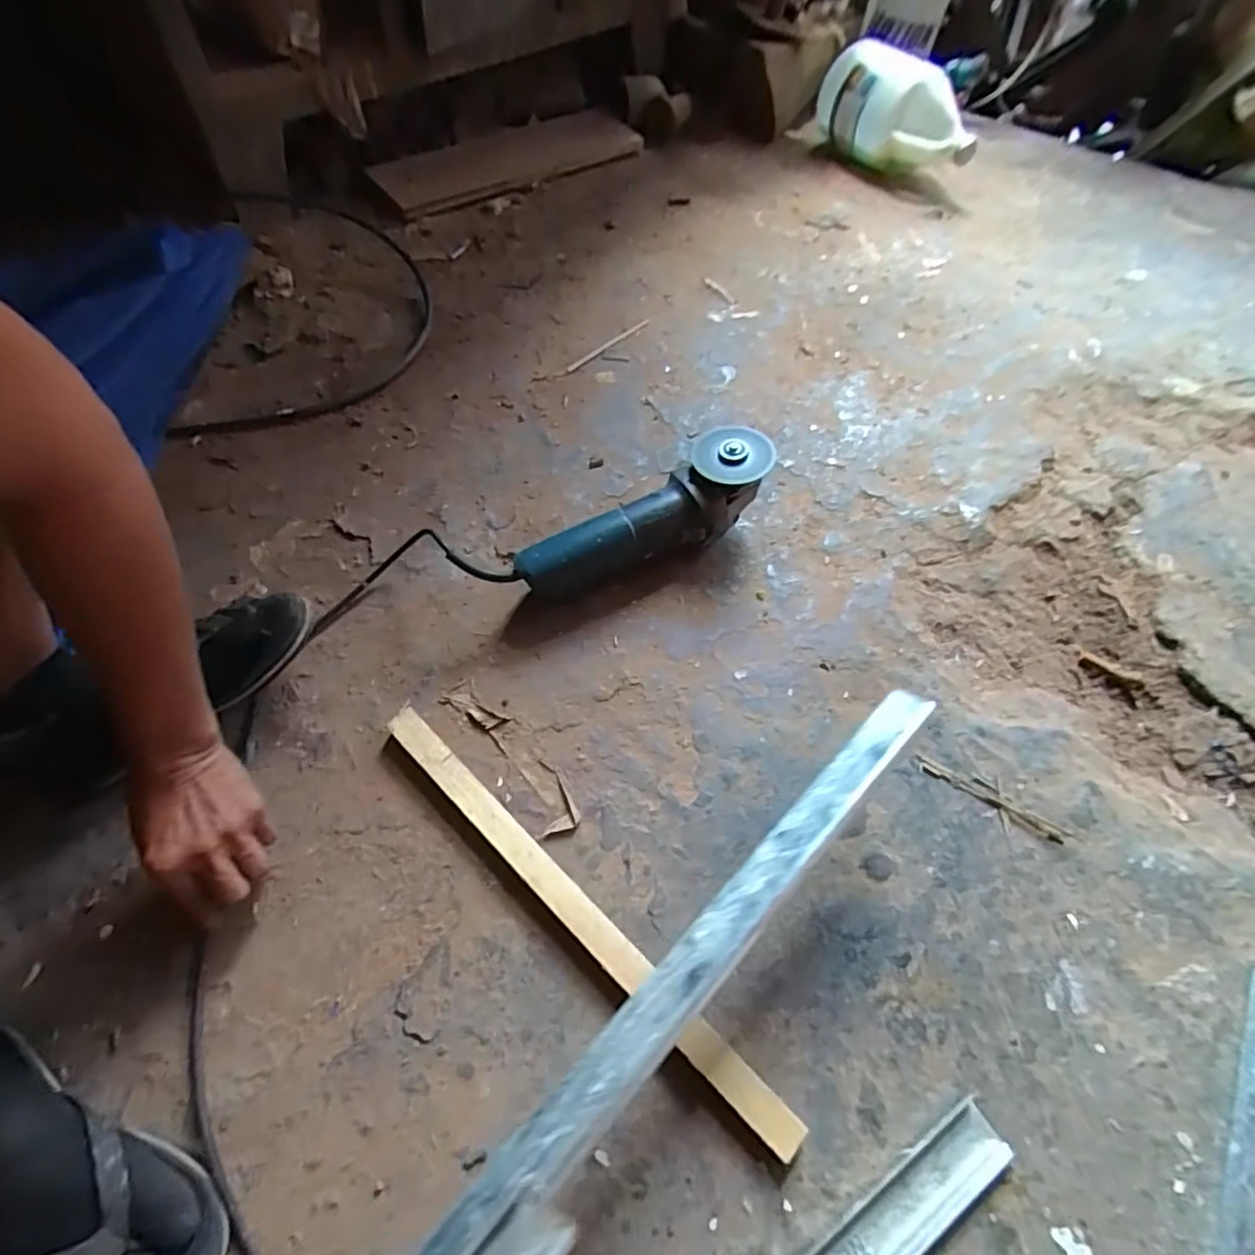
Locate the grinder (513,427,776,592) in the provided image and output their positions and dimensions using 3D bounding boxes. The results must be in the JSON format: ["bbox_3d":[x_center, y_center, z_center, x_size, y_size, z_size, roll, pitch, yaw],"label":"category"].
[{"bbox_3d":[0.031,-0.116,0.636,0.260,0.078,0.082,-27,65,-3],"label":"grinder"}]

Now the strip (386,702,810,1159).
[{"bbox_3d":[-0.047,0.219,0.484,0.436,0.011,0.030,40,79,18],"label":"strip"}]

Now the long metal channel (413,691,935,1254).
[{"bbox_3d":[-0.033,0.292,0.357,0.730,0.027,0.036,-41,70,-19],"label":"long metal channel"}]

